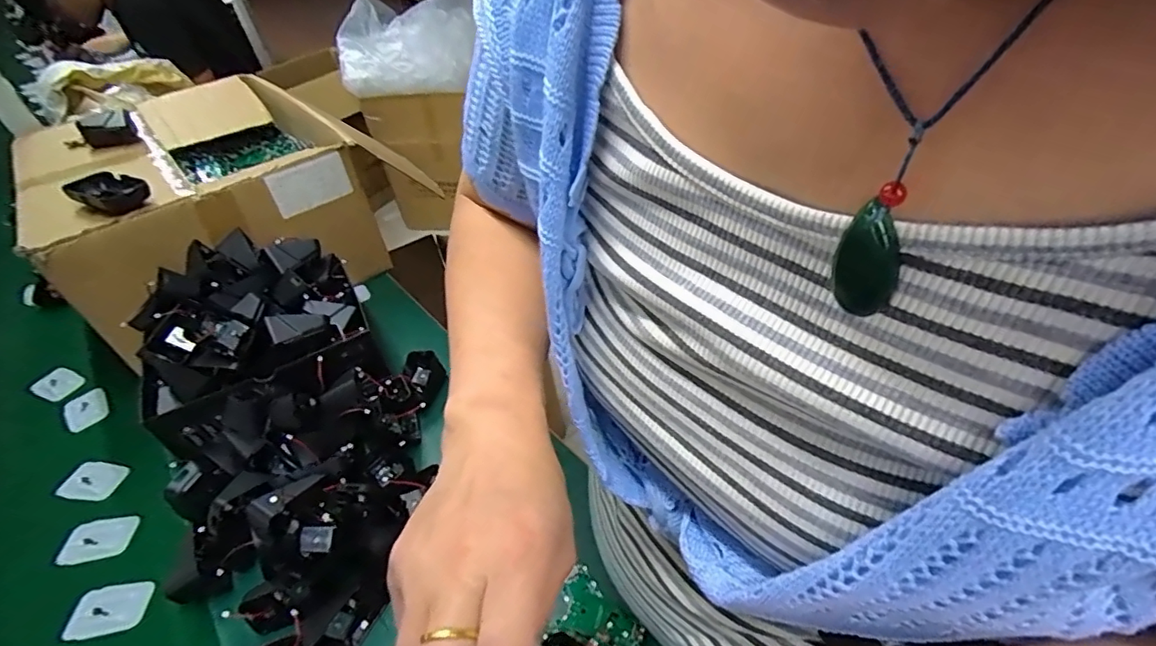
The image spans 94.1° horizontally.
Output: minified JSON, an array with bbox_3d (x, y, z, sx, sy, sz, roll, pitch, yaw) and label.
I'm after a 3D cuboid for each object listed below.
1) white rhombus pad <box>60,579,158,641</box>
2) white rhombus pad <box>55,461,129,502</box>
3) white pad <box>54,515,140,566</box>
[{"bbox_3d":[-0.440,0.269,0.506,0.074,0.008,0.049,-5,42,0],"label":"white rhombus pad"},{"bbox_3d":[-0.559,0.180,0.618,0.059,0.007,0.045,4,43,9],"label":"white rhombus pad"},{"bbox_3d":[-0.501,0.224,0.560,0.072,0.004,0.044,-10,43,-7],"label":"white pad"}]

